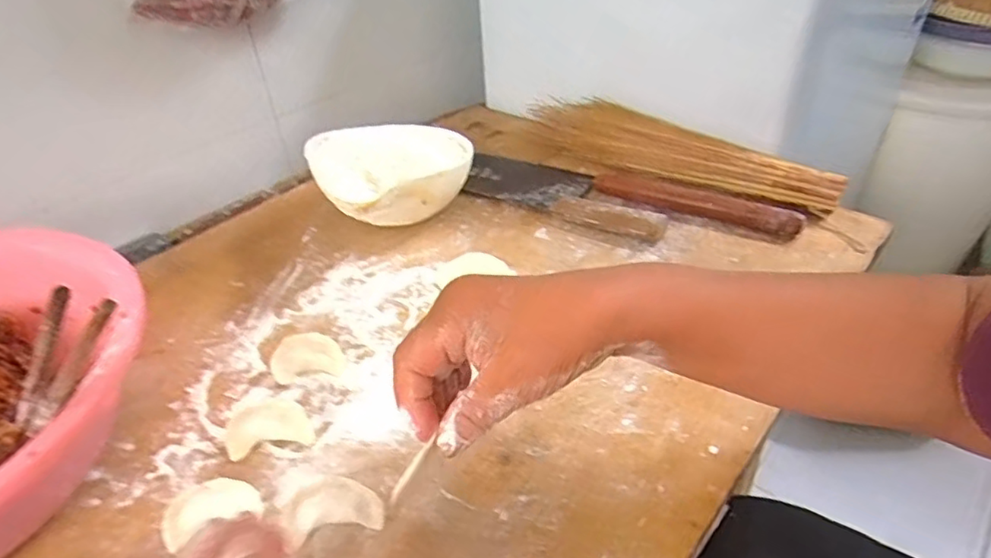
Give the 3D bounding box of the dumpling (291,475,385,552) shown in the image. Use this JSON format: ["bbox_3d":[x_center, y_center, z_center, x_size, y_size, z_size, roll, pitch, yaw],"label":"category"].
[{"bbox_3d":[-0.107,0.153,0.403,0.061,0.030,0.029,-14,39,-12],"label":"dumpling"}]

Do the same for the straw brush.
[{"bbox_3d":[0.202,-0.155,0.741,0.399,0.063,0.069,27,48,33],"label":"straw brush"}]

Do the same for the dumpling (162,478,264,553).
[{"bbox_3d":[-0.193,0.156,0.412,0.062,0.030,0.023,-19,41,-18],"label":"dumpling"}]

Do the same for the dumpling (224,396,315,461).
[{"bbox_3d":[-0.172,0.111,0.463,0.062,0.030,0.028,-11,39,-9],"label":"dumpling"}]

